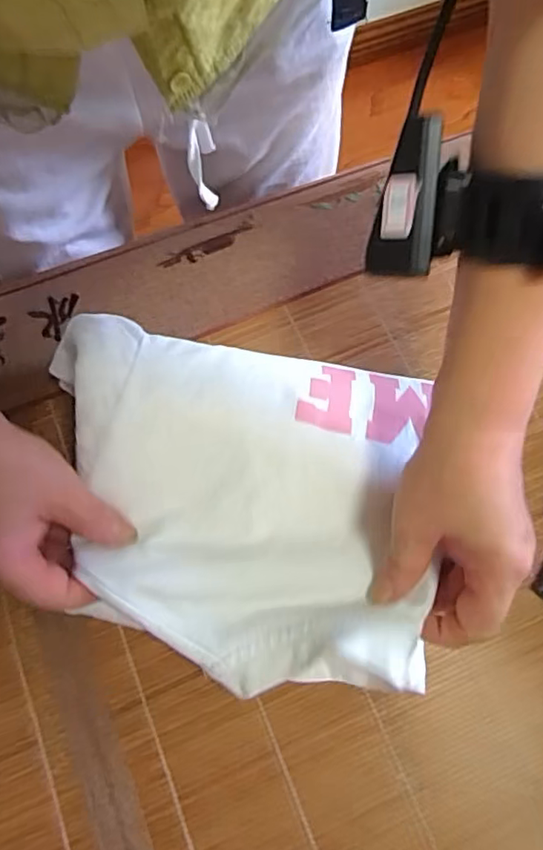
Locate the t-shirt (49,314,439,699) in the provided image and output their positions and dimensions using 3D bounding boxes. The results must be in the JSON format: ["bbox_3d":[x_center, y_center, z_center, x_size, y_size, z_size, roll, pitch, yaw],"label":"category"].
[{"bbox_3d":[-0.018,0.037,0.312,0.201,0.047,0.181,7,73,4],"label":"t-shirt"}]

